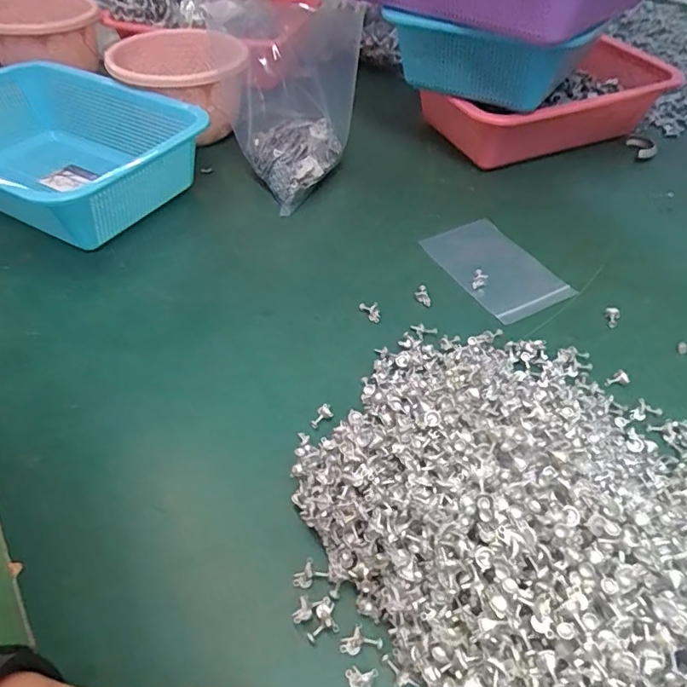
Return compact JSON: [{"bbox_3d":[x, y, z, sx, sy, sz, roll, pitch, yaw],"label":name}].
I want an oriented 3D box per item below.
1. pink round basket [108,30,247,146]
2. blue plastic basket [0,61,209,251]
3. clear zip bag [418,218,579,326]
[{"bbox_3d":[-0.172,-0.273,0.557,0.142,0.085,0.120,19,51,18],"label":"pink round basket"},{"bbox_3d":[-0.260,-0.176,0.488,0.238,0.113,0.179,17,51,16],"label":"blue plastic basket"},{"bbox_3d":[0.136,-0.070,0.455,0.080,0.005,0.120,-24,52,-19],"label":"clear zip bag"}]

